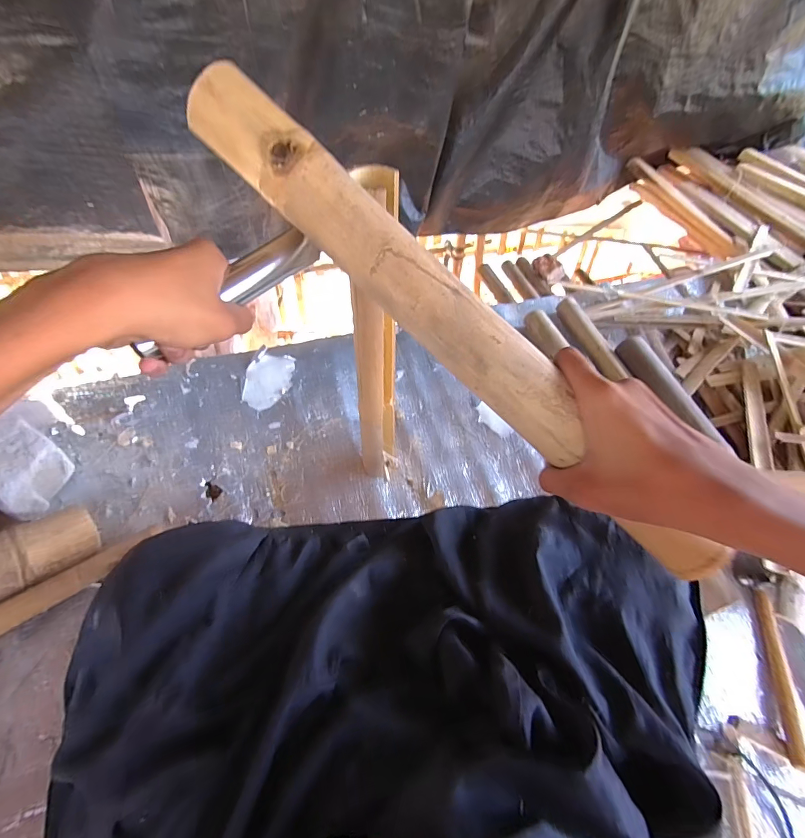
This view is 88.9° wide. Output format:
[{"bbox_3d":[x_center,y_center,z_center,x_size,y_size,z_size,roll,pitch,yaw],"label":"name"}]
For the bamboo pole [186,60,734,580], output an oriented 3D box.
[{"bbox_3d":[0.040,-0.067,0.311,0.509,0.047,0.044,44,58,-1],"label":"bamboo pole"}]

